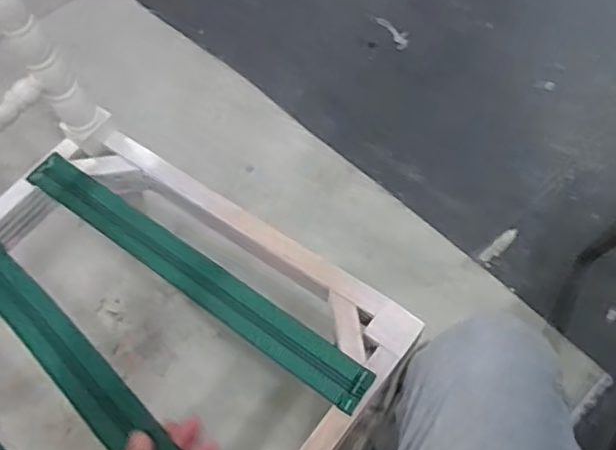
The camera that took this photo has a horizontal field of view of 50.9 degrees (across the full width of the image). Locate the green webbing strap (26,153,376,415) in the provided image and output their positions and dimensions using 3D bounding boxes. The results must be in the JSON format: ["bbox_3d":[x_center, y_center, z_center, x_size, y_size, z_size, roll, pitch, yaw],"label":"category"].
[{"bbox_3d":[-0.125,0.051,0.696,0.444,0.027,0.044,33,70,16],"label":"green webbing strap"}]

